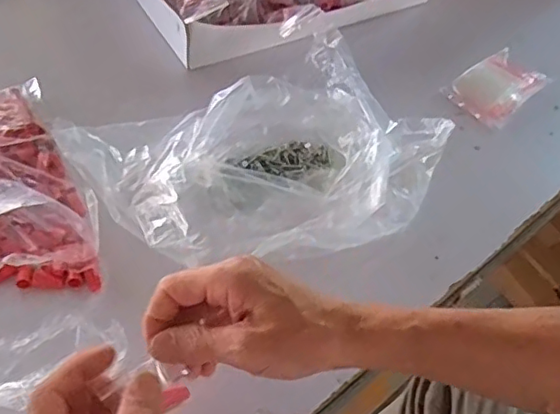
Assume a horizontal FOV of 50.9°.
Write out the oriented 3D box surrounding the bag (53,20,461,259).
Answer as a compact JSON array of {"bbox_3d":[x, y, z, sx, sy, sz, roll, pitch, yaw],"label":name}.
[{"bbox_3d":[-0.011,-0.043,0.520,0.304,0.055,0.210,-23,57,-21],"label":"bag"}]

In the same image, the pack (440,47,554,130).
[{"bbox_3d":[0.240,-0.132,0.645,0.109,0.023,0.072,-31,60,-26],"label":"pack"}]

